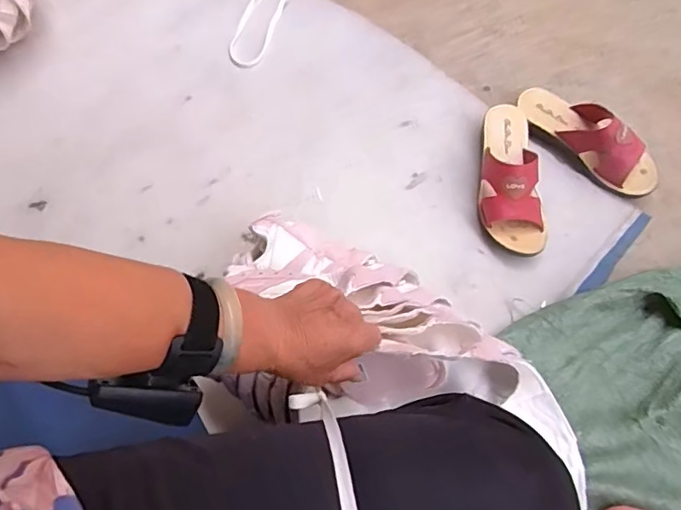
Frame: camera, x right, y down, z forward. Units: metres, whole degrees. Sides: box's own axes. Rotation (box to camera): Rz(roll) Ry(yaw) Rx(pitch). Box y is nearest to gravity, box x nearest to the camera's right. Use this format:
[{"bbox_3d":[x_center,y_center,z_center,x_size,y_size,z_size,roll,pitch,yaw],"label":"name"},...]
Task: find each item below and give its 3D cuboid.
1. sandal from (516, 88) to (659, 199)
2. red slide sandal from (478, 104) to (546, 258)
[{"bbox_3d":[0.361,-0.173,0.800,0.077,0.070,0.224,-42,74,-13],"label":"sandal"},{"bbox_3d":[0.242,-0.115,0.776,0.089,0.075,0.219,4,69,3],"label":"red slide sandal"}]

